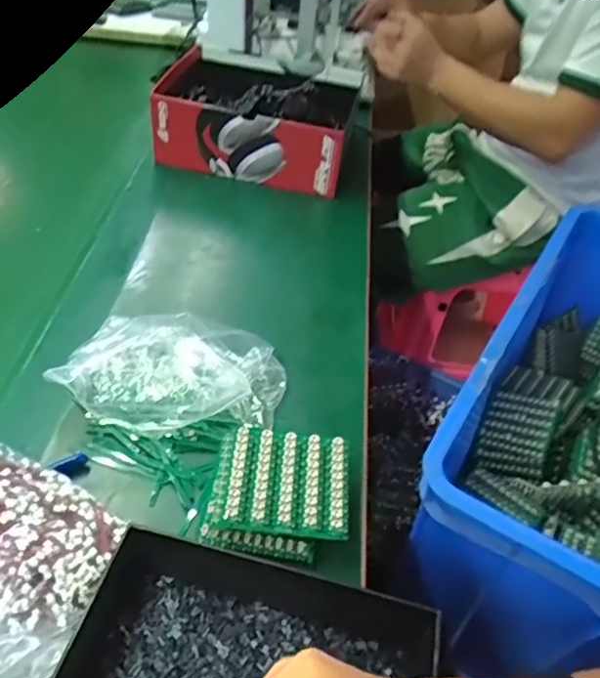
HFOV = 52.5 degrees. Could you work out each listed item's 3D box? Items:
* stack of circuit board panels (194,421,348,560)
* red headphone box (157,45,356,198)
[{"bbox_3d":[-0.015,0.110,0.441,0.094,0.031,0.087,8,45,1],"label":"stack of circuit board panels"},{"bbox_3d":[-0.053,-0.288,0.817,0.248,0.098,0.202,10,45,4],"label":"red headphone box"}]

